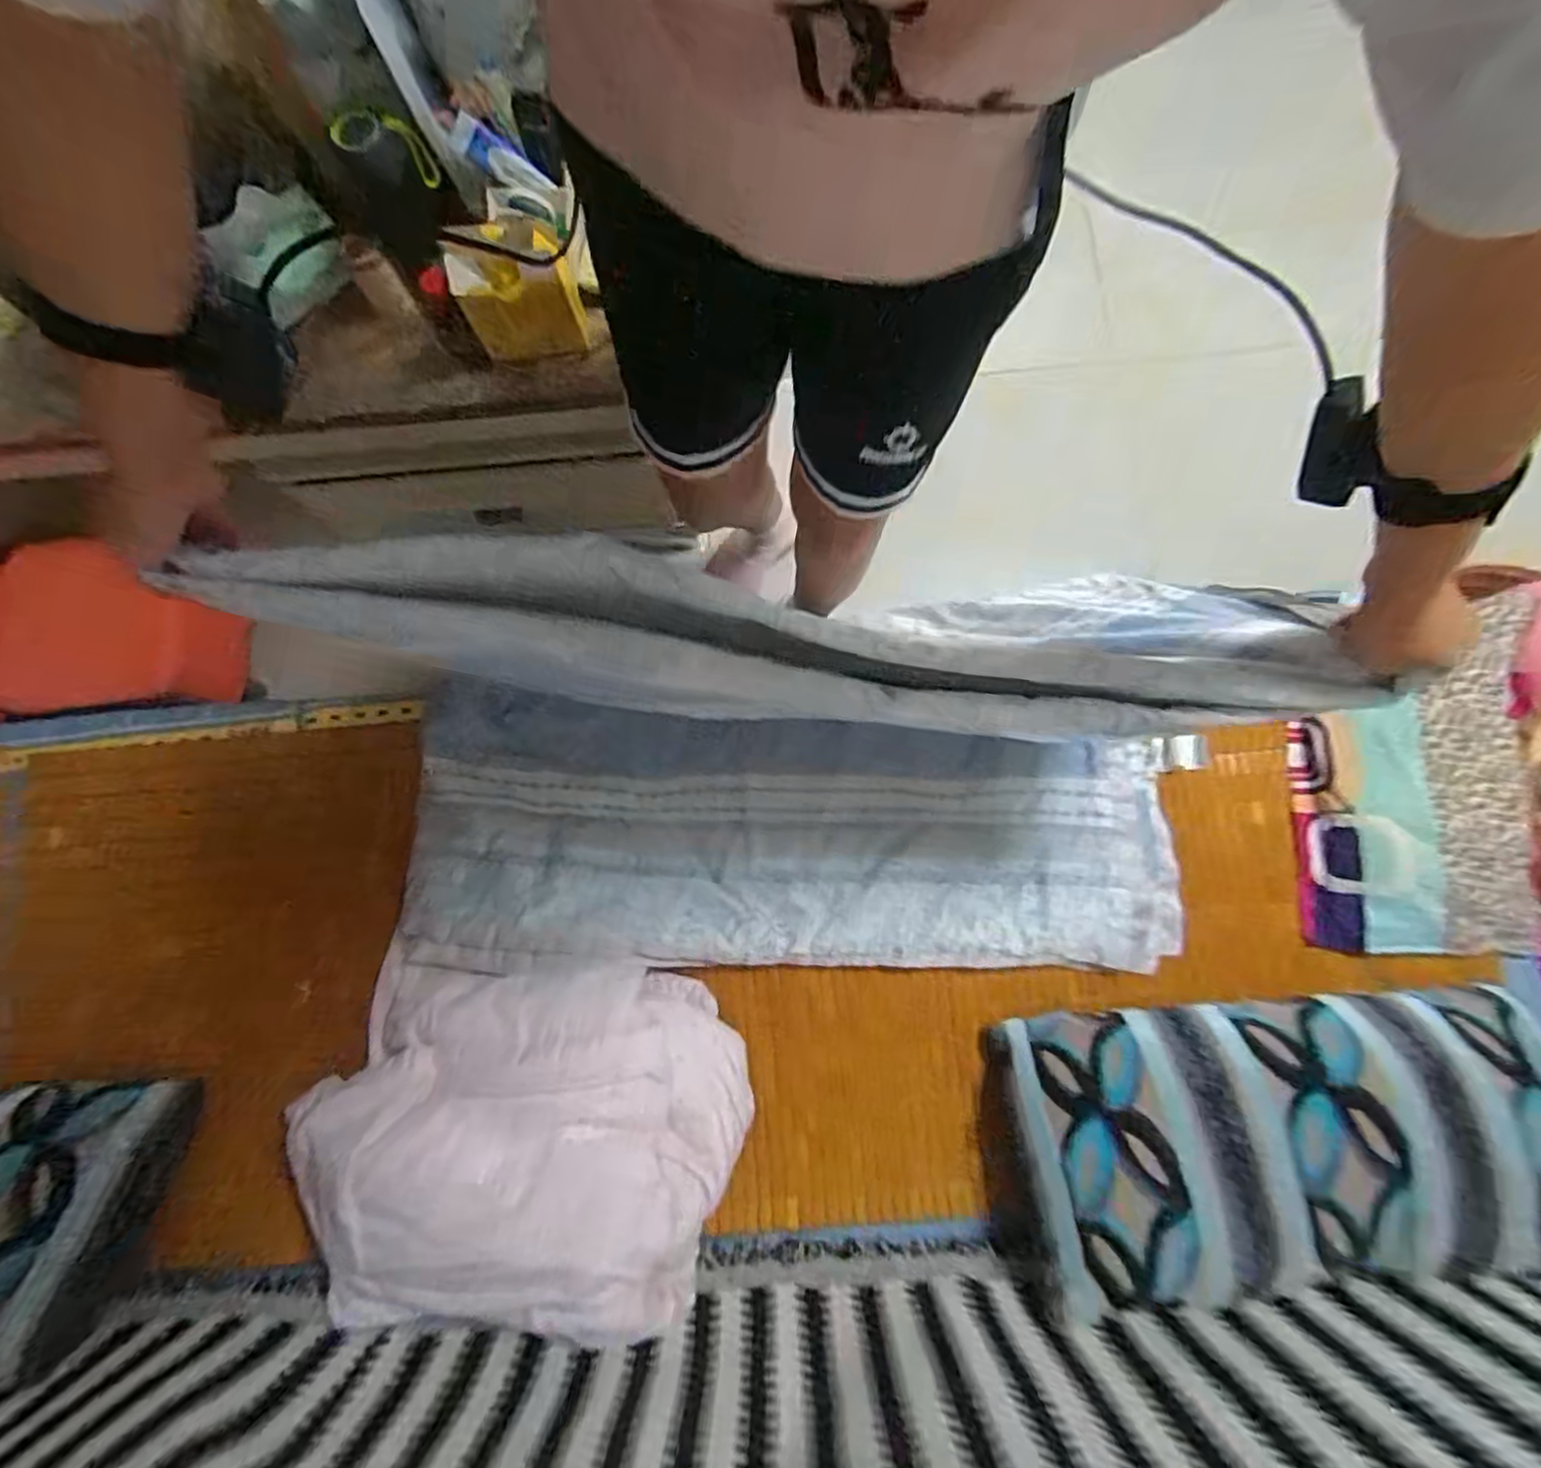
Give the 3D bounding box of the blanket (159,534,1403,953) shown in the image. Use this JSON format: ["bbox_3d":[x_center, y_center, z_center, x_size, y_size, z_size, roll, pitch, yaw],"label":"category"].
[{"bbox_3d":[0.017,0.046,0.724,0.934,0.480,0.400,-1,80,1],"label":"blanket"}]

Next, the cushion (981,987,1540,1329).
[{"bbox_3d":[0.553,0.437,0.765,0.623,0.157,0.289,-9,58,4],"label":"cushion"}]

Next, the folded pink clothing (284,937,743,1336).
[{"bbox_3d":[-0.278,0.447,0.759,0.473,0.139,0.374,5,80,2],"label":"folded pink clothing"}]

